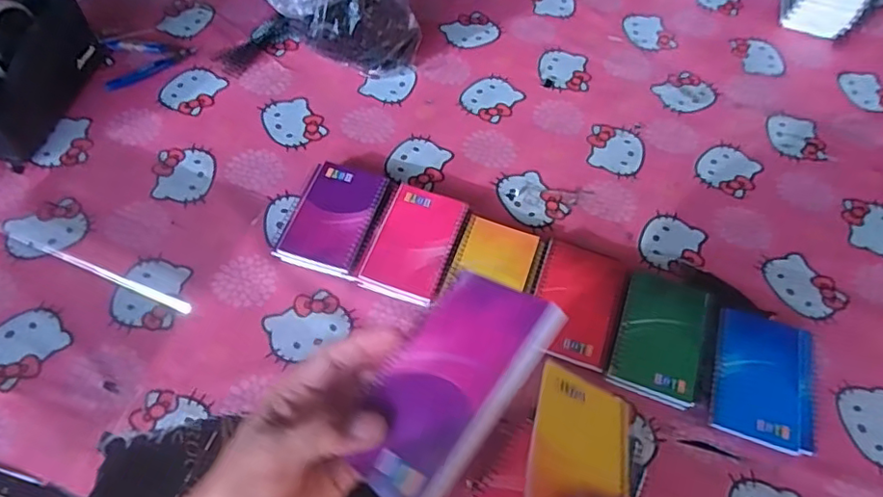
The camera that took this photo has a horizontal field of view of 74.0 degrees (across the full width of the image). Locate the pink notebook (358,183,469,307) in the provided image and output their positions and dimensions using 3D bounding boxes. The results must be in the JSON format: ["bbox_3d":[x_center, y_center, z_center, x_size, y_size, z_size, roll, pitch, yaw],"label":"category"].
[{"bbox_3d":[-0.028,-0.005,0.646,0.083,0.025,0.133,18,58,7],"label":"pink notebook"}]

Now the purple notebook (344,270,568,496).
[{"bbox_3d":[0.002,0.073,0.318,0.078,0.013,0.125,25,73,48],"label":"purple notebook"}]

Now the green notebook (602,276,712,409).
[{"bbox_3d":[0.226,0.091,0.605,0.084,0.016,0.138,20,58,9],"label":"green notebook"}]

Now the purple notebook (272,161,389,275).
[{"bbox_3d":[-0.120,-0.035,0.659,0.088,0.025,0.135,16,58,6],"label":"purple notebook"}]

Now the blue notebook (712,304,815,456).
[{"bbox_3d":[0.323,0.132,0.589,0.096,0.019,0.136,19,58,8],"label":"blue notebook"}]

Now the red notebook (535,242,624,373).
[{"bbox_3d":[0.142,0.054,0.614,0.085,0.006,0.138,21,56,3],"label":"red notebook"}]

